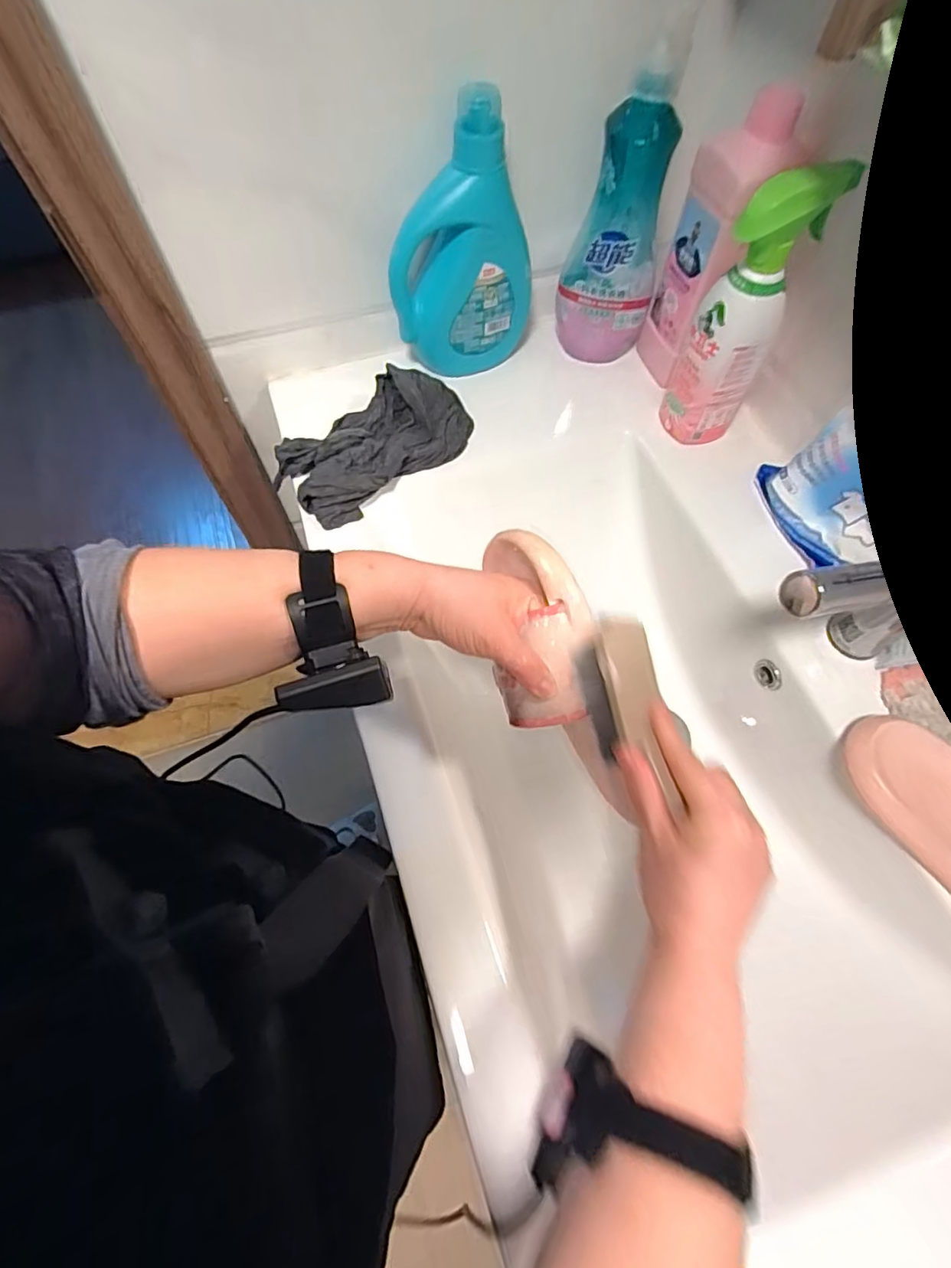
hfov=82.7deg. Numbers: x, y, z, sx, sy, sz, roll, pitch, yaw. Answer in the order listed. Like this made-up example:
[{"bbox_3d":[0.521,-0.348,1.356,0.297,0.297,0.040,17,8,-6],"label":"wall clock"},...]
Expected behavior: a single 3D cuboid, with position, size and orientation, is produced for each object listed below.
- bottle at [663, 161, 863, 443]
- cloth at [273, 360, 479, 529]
[{"bbox_3d":[0.239,-0.285,0.494,0.077,0.223,0.076,21,65,10],"label":"bottle"},{"bbox_3d":[-0.100,-0.197,0.548,0.195,0.045,0.101,-36,69,-17],"label":"cloth"}]

